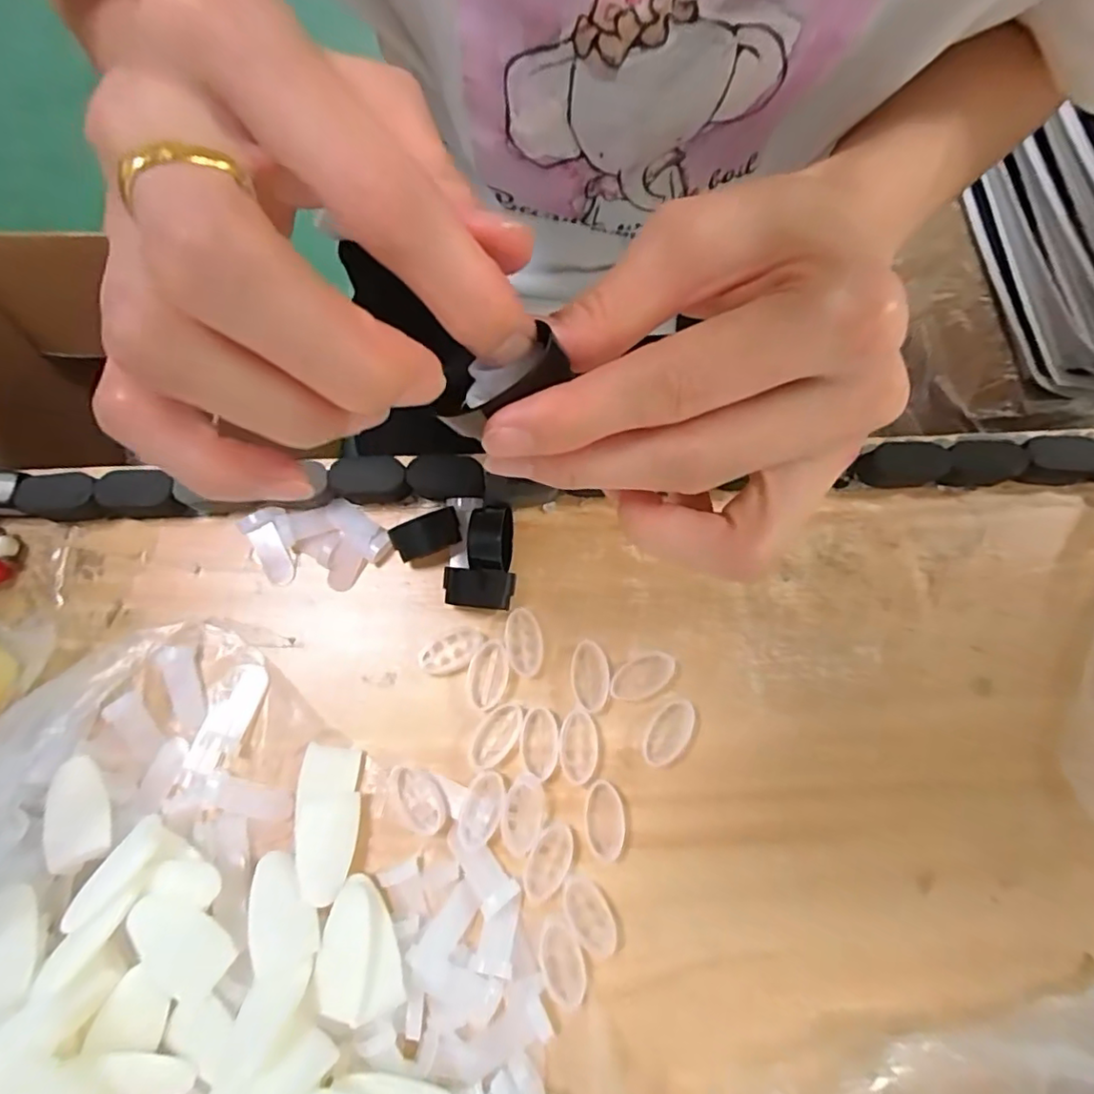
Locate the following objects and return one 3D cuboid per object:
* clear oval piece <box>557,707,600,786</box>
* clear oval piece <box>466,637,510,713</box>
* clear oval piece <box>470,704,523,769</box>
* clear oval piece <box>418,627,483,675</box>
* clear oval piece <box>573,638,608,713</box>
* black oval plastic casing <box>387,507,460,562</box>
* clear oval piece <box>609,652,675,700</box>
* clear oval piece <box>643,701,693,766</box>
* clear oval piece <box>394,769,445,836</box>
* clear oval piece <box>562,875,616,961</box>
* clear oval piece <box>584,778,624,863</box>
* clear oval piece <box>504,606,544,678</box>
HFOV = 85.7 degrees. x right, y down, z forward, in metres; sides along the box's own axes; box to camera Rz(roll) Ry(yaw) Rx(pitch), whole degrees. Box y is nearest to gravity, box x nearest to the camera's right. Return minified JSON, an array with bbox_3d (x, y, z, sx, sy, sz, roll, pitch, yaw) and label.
[{"bbox_3d":[0.014,0.092,0.272,0.017,0.006,0.031,0,76,1],"label":"clear oval piece"},{"bbox_3d":[-0.028,0.060,0.279,0.019,0.006,0.032,7,76,3],"label":"clear oval piece"},{"bbox_3d":[-0.023,0.087,0.272,0.017,0.006,0.031,32,78,8],"label":"clear oval piece"},{"bbox_3d":[-0.046,0.050,0.283,0.032,0.009,0.017,-24,77,-5],"label":"clear oval piece"},{"bbox_3d":[0.020,0.061,0.280,0.016,0.008,0.033,-5,76,0],"label":"clear oval piece"},{"bbox_3d":[-0.060,-0.005,0.294,0.033,0.013,0.017,-22,76,-4],"label":"black oval plastic casing"},{"bbox_3d":[0.045,0.062,0.279,0.032,0.004,0.017,-24,77,-5],"label":"clear oval piece"},{"bbox_3d":[0.057,0.086,0.274,0.017,0.004,0.032,36,79,9],"label":"clear oval piece"},{"bbox_3d":[-0.058,0.114,0.266,0.020,0.004,0.030,-31,77,-7],"label":"clear oval piece"},{"bbox_3d":[0.018,0.158,0.253,0.018,0.005,0.032,-24,77,-5],"label":"clear oval piece"},{"bbox_3d":[0.025,0.122,0.263,0.016,0.009,0.032,-3,76,0],"label":"clear oval piece"},{"bbox_3d":[-0.011,0.046,0.285,0.017,0.007,0.032,-12,76,-2],"label":"clear oval piece"}]

